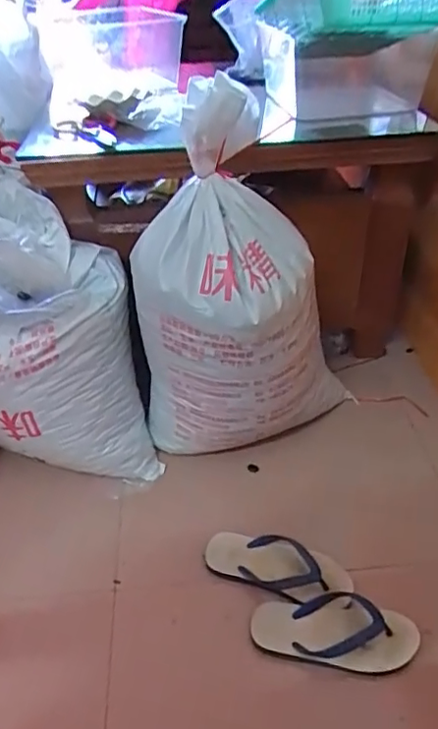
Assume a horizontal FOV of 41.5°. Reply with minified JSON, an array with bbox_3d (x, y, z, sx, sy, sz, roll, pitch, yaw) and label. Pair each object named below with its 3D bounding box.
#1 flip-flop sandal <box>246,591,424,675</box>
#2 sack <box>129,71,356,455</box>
[{"bbox_3d":[0.169,0.392,0.854,0.240,0.037,0.100,1,37,5],"label":"flip-flop sandal"},{"bbox_3d":[0.035,-0.132,1.027,0.312,0.613,0.281,17,42,24],"label":"sack"}]

